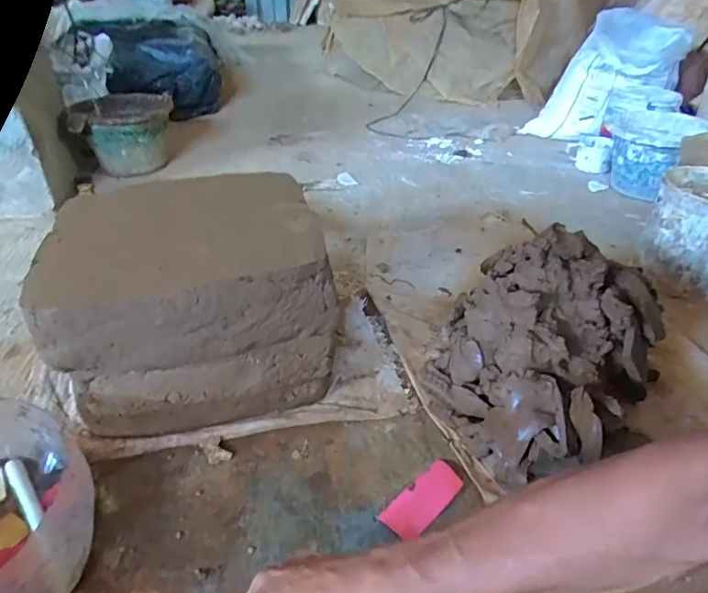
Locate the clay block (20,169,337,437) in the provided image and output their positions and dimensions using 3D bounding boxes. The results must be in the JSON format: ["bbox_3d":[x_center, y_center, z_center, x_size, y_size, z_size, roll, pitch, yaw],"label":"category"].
[{"bbox_3d":[-0.195,0.018,0.645,0.307,0.258,0.232,-9,37,-16],"label":"clay block"}]

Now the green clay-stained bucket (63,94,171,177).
[{"bbox_3d":[-0.600,-0.431,1.360,0.228,0.158,0.219,-1,35,-3],"label":"green clay-stained bucket"}]

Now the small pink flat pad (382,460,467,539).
[{"bbox_3d":[0.082,0.228,0.578,0.045,0.013,0.108,31,44,34],"label":"small pink flat pad"}]

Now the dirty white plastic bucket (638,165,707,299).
[{"bbox_3d":[0.623,-0.116,0.913,0.169,0.166,0.170,2,36,-1],"label":"dirty white plastic bucket"}]

